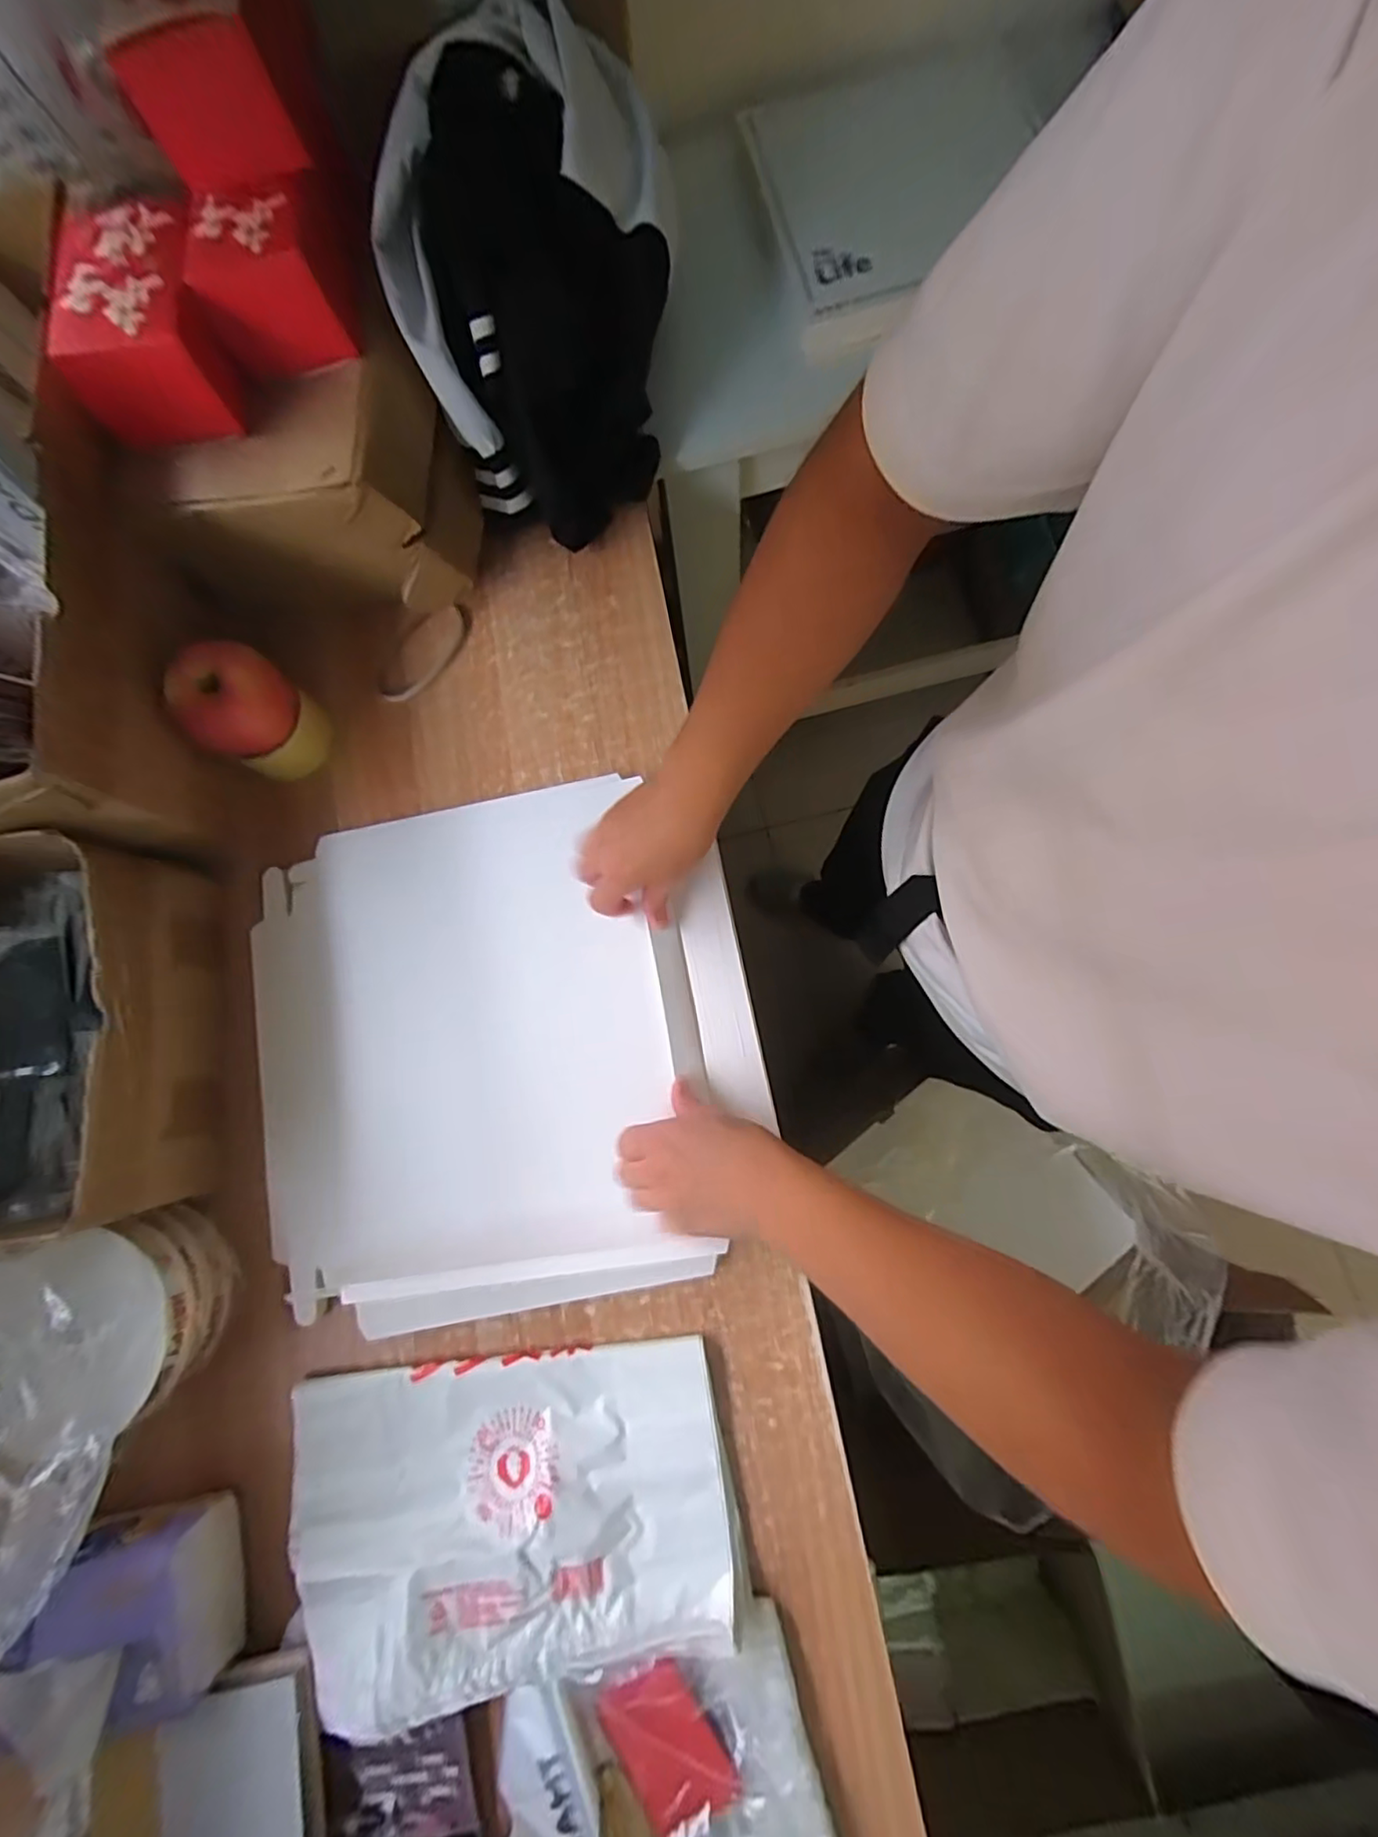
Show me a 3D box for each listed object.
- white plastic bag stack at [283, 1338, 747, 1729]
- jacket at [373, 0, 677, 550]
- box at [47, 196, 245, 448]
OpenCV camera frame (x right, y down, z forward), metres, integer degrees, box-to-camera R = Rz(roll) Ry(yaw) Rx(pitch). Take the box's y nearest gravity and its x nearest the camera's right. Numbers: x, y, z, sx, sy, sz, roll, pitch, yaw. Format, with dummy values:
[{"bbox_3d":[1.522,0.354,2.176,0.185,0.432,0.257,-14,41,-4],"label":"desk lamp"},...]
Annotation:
[{"bbox_3d":[-0.126,0.410,0.425,0.304,0.034,0.183,-8,79,0],"label":"white plastic bag stack"},{"bbox_3d":[-0.123,-0.492,0.505,0.192,0.211,0.247,9,79,3],"label":"jacket"},{"bbox_3d":[-0.388,-0.429,0.446,0.099,0.063,0.135,-13,79,2],"label":"box"}]

